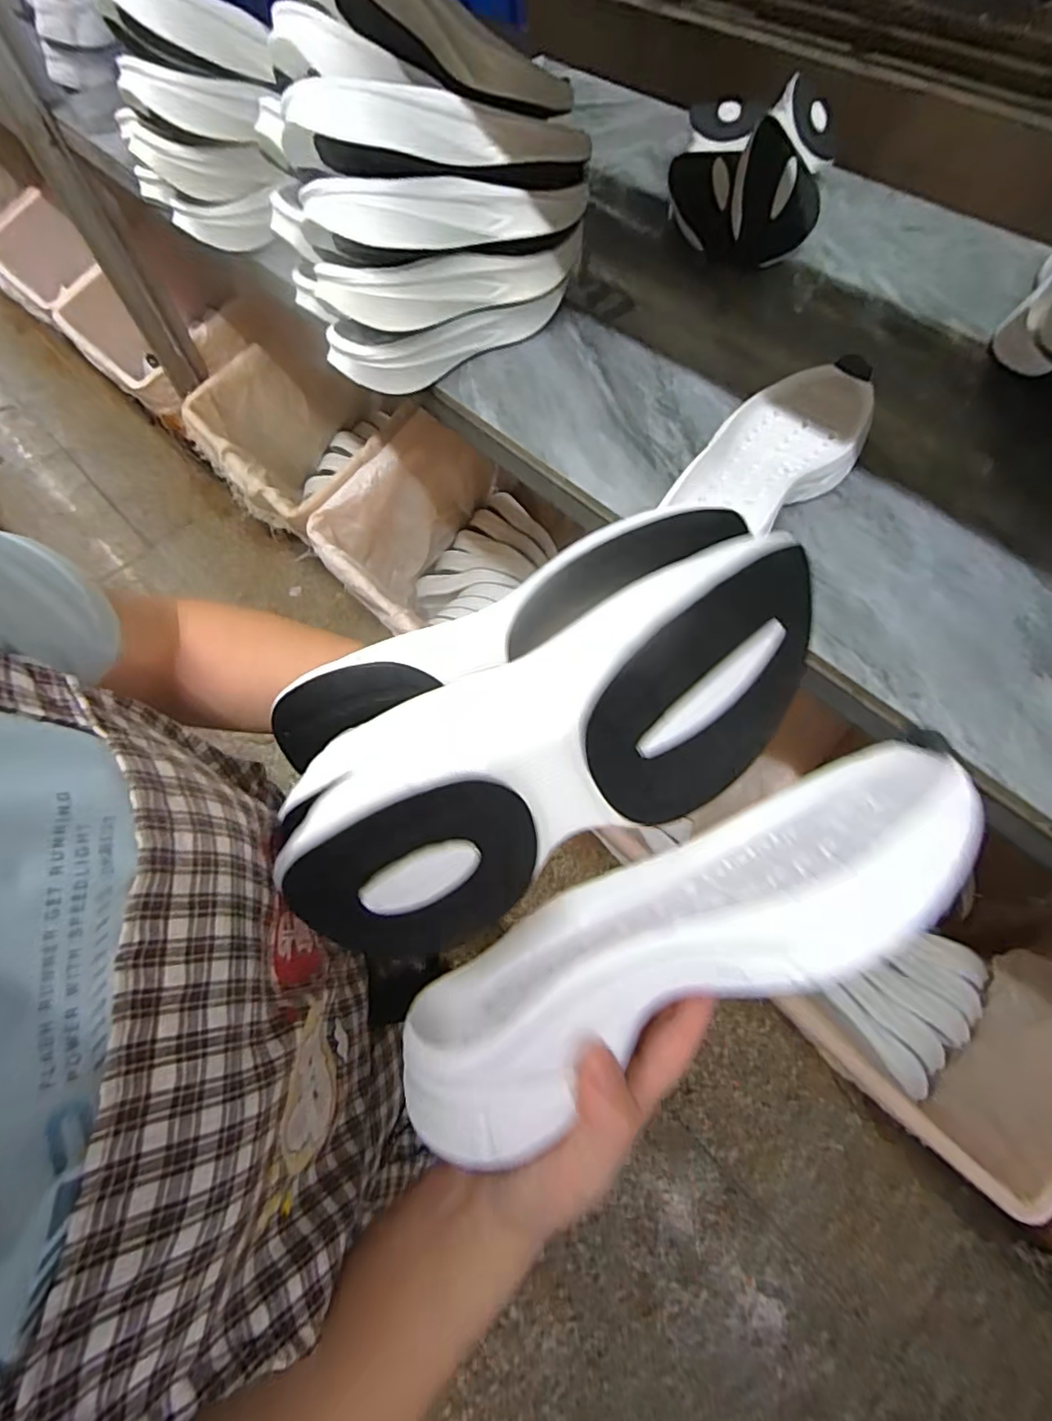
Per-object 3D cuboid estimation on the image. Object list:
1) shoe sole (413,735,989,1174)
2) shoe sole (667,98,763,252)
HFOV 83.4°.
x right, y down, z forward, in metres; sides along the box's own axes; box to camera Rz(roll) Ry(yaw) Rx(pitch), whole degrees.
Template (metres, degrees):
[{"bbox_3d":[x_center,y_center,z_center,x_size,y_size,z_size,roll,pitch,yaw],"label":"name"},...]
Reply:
[{"bbox_3d":[0.070,0.098,0.261,0.265,0.092,0.079,-28,66,-2],"label":"shoe sole"},{"bbox_3d":[0.216,-0.634,0.696,0.087,0.053,0.232,13,66,8],"label":"shoe sole"}]

